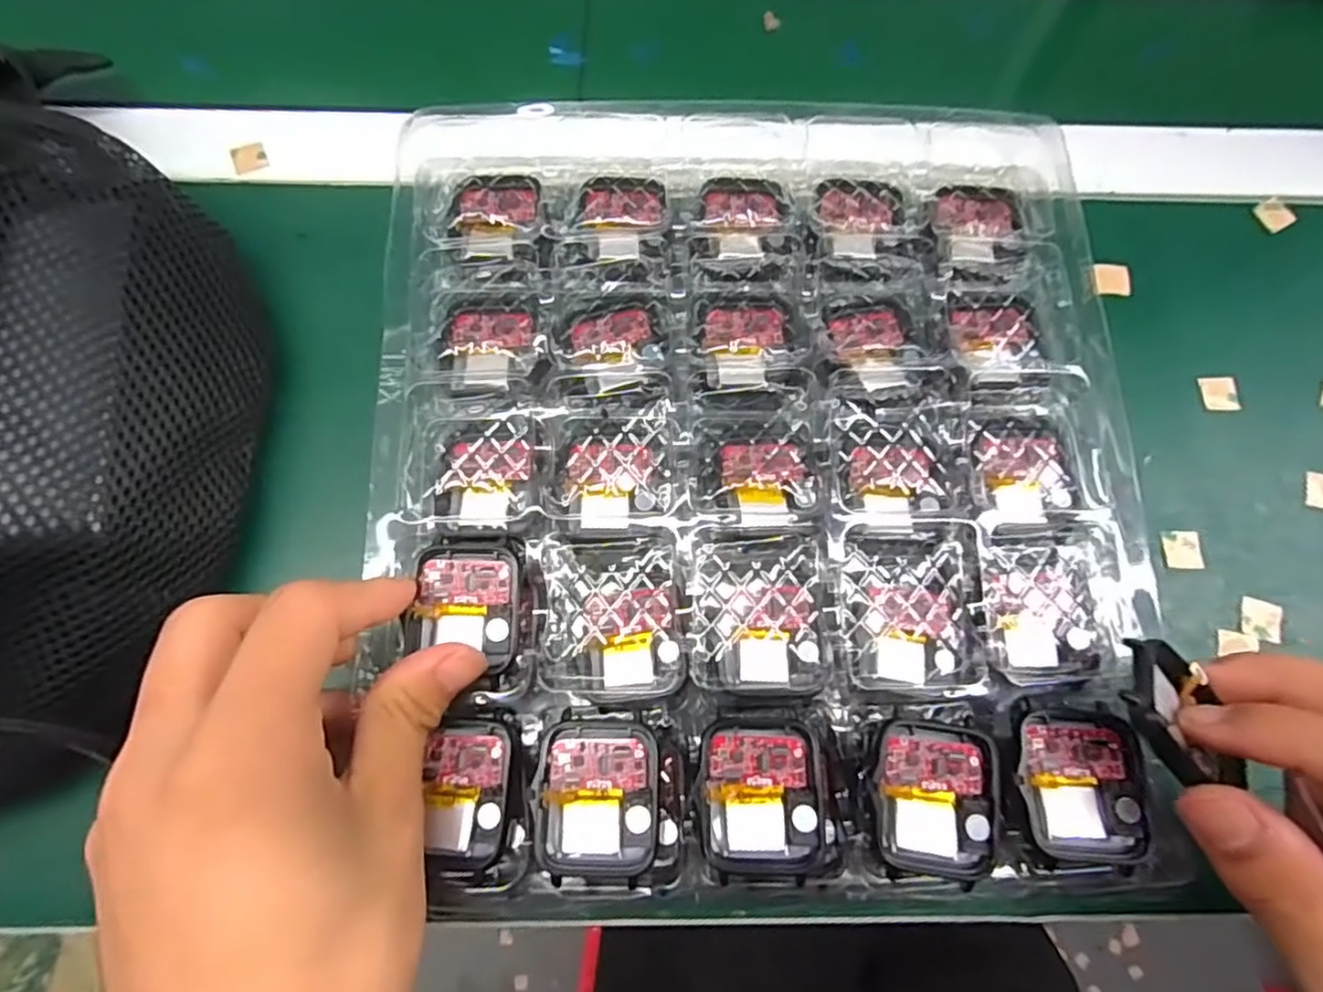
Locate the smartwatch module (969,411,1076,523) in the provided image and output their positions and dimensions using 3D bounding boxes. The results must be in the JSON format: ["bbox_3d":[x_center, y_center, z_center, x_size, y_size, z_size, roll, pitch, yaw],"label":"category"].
[{"bbox_3d":[0.131,-0.010,0.243,0.038,0.015,0.036,-3,73,-2],"label":"smartwatch module"}]

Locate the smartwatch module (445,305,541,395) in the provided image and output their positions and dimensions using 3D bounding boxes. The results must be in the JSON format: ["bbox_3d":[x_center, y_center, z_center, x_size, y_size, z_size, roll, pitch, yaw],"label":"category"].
[{"bbox_3d":[-0.065,-0.058,0.255,0.033,0.016,0.036,-4,73,-3],"label":"smartwatch module"}]

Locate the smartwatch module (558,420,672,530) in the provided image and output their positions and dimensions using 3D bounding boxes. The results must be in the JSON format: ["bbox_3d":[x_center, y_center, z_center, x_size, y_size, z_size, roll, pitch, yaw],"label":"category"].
[{"bbox_3d":[-0.016,-0.009,0.236,0.038,0.011,0.036,-5,74,-3],"label":"smartwatch module"}]

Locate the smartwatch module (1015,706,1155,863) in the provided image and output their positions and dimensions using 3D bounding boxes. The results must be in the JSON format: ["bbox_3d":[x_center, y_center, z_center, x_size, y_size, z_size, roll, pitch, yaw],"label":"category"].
[{"bbox_3d":[0.130,0.089,0.207,0.037,0.009,0.043,4,73,0],"label":"smartwatch module"}]

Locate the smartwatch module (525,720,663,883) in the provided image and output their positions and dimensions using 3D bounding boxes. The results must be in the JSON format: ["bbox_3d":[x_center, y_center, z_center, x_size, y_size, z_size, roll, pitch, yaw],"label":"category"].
[{"bbox_3d":[-0.019,0.093,0.205,0.037,0.009,0.044,-2,73,-2],"label":"smartwatch module"}]

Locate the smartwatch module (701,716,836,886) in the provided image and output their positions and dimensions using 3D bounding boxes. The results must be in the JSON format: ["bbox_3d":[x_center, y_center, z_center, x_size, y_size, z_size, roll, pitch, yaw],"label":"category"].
[{"bbox_3d":[0.033,0.093,0.208,0.040,0.013,0.044,-1,73,-2],"label":"smartwatch module"}]

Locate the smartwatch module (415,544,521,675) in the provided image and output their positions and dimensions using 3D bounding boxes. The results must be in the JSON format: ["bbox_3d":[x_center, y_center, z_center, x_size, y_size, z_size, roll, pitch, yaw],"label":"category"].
[{"bbox_3d":[-0.064,0.037,0.223,0.034,0.007,0.041,-1,71,-1],"label":"smartwatch module"}]

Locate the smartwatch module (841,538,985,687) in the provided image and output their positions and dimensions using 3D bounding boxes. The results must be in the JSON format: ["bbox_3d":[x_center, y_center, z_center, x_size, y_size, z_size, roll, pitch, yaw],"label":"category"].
[{"bbox_3d":[0.084,0.040,0.230,0.044,0.018,0.048,1,73,-1],"label":"smartwatch module"}]

